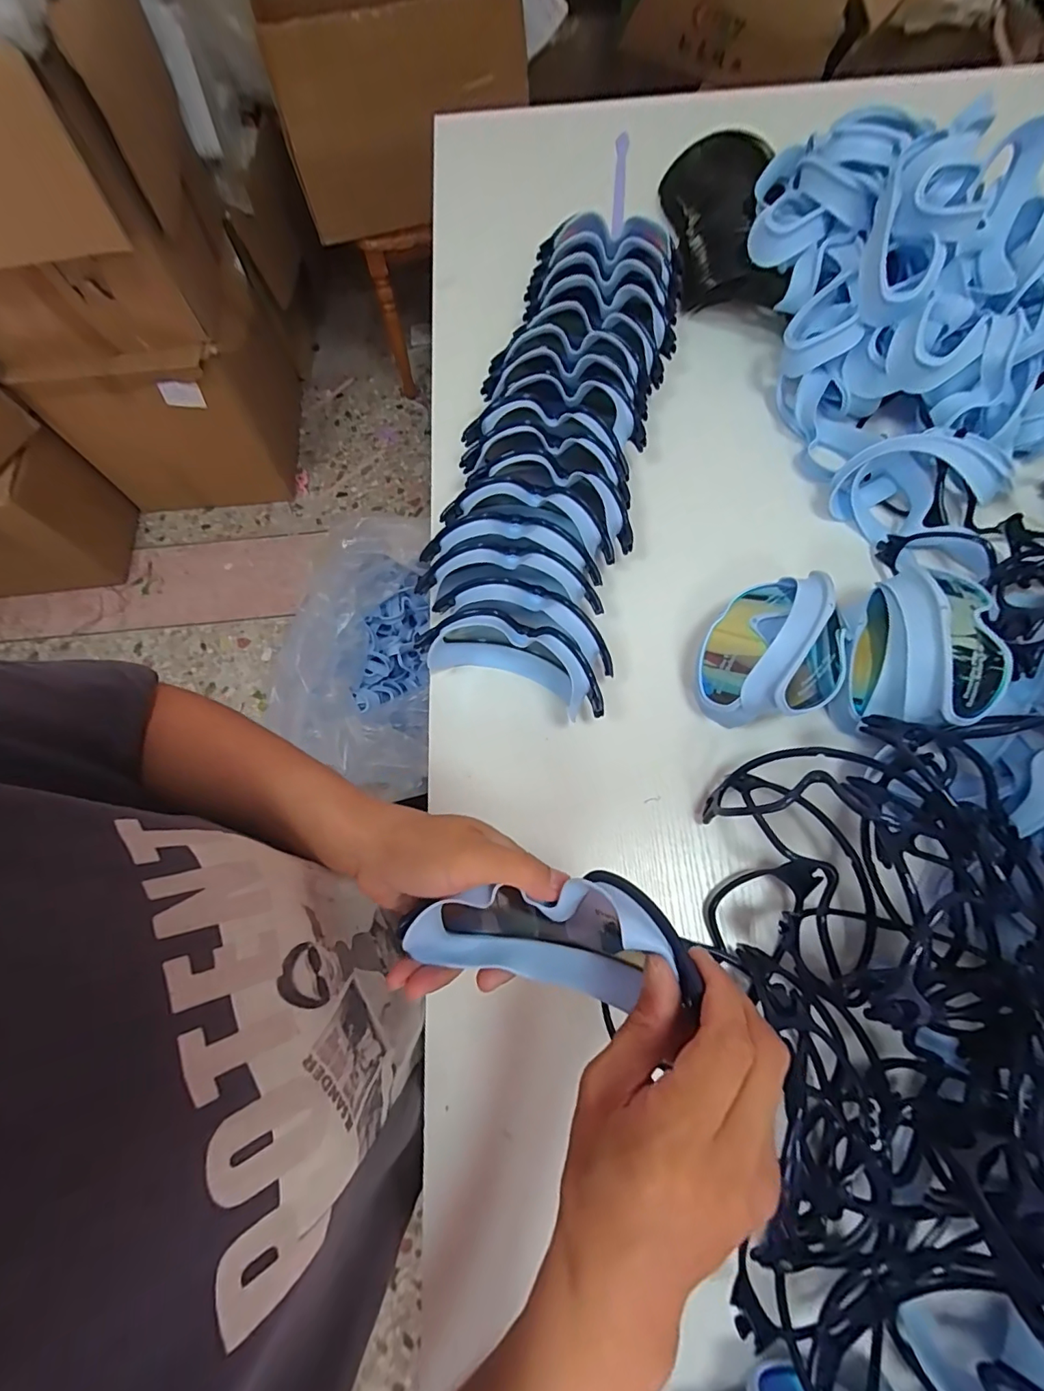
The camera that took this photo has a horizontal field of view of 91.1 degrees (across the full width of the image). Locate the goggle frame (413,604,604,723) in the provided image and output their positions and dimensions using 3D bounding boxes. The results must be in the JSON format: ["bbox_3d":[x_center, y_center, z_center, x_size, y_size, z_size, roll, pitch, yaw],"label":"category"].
[{"bbox_3d":[-0.005,-0.029,0.403,0.153,0.055,0.055,21,73,9],"label":"goggle frame"}]

